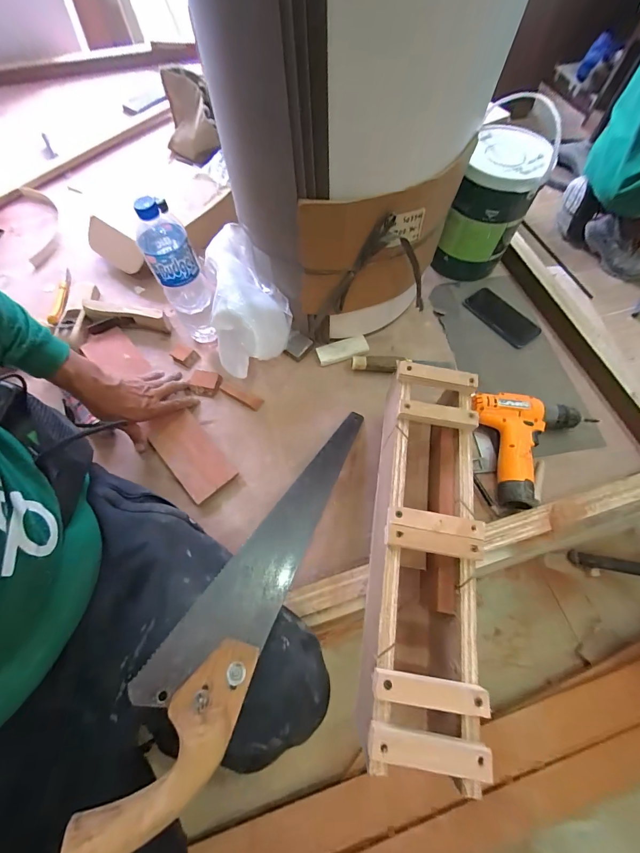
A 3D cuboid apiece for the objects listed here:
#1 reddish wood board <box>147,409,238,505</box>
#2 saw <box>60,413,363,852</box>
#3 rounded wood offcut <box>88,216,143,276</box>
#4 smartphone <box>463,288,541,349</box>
[{"bbox_3d":[-0.230,0.045,0.584,0.083,0.007,0.174,-39,74,-19],"label":"reddish wood board"},{"bbox_3d":[-0.061,0.163,0.421,0.097,0.015,0.533,24,48,11],"label":"saw"},{"bbox_3d":[-0.458,-0.399,0.737,0.175,0.070,0.014,34,28,13],"label":"rounded wood offcut"},{"bbox_3d":[0.380,-0.229,0.695,0.074,0.016,0.155,-38,71,-15],"label":"smartphone"}]

